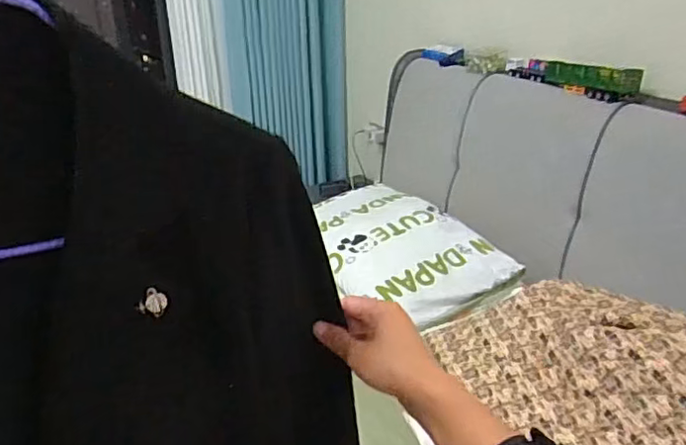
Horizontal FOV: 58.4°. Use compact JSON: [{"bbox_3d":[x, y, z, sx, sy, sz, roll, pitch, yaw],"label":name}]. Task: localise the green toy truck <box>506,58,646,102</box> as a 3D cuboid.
[{"bbox_3d":[0.585,-0.394,1.616,0.077,0.075,0.456,-10,26,-18],"label":"green toy truck"}]

